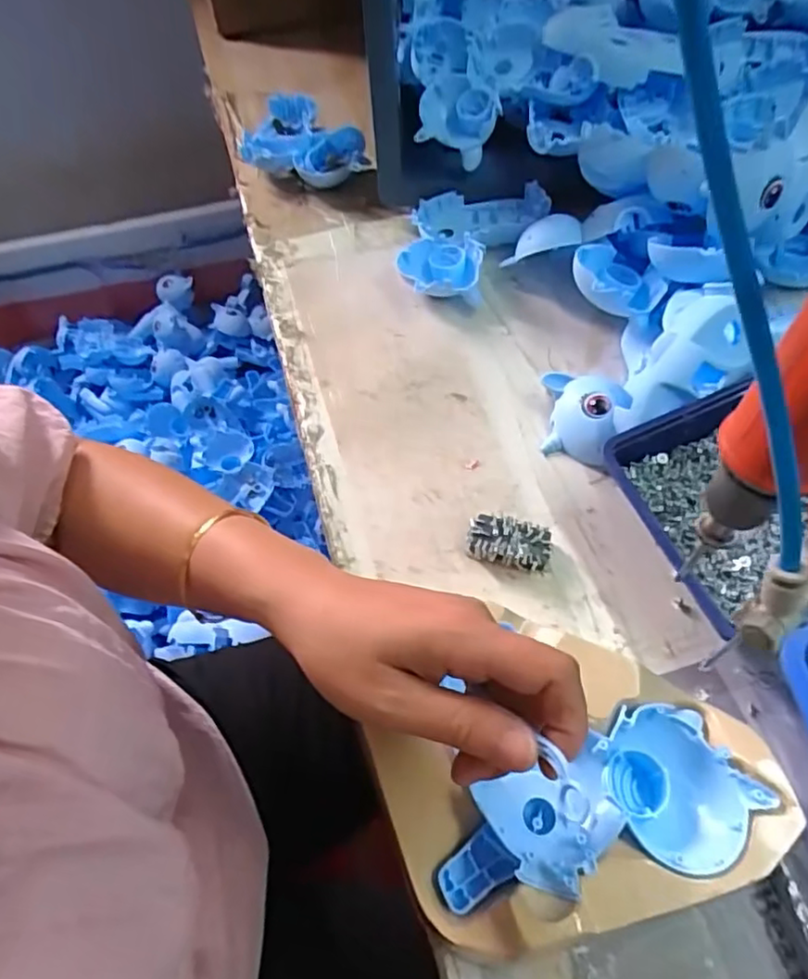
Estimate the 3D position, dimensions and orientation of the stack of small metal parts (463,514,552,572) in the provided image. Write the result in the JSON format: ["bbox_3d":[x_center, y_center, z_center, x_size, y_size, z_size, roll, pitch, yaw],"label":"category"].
[{"bbox_3d":[0.069,0.034,0.414,0.053,0.019,0.032,7,59,8],"label":"stack of small metal parts"}]

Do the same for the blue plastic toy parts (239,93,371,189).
[{"bbox_3d":[-0.114,-0.358,0.651,0.095,0.034,0.161,-32,62,-15],"label":"blue plastic toy parts"}]

